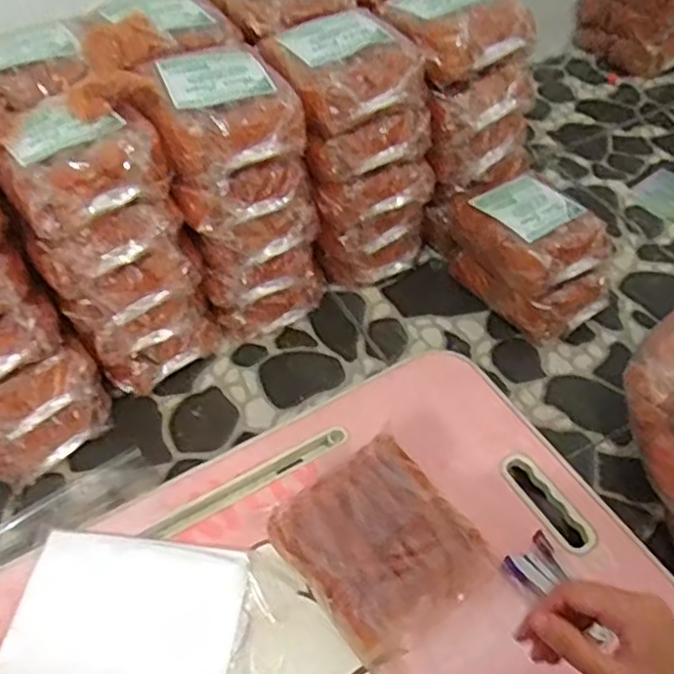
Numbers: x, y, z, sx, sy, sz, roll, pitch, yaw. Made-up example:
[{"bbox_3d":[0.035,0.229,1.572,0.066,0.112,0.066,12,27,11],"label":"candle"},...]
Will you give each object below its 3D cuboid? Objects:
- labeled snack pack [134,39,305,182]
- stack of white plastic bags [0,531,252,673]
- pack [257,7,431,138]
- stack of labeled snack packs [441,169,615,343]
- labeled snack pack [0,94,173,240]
[{"bbox_3d":[-0.113,-0.222,0.630,0.136,0.051,0.156,-22,54,-17],"label":"labeled snack pack"},{"bbox_3d":[-0.170,0.232,0.540,0.182,0.011,0.134,6,51,5],"label":"stack of white plastic bags"},{"bbox_3d":[0.009,-0.276,0.668,0.141,0.056,0.144,-26,55,-19],"label":"pack"},{"bbox_3d":[0.219,-0.097,0.764,0.111,0.103,0.177,-30,57,-22],"label":"stack of labeled snack packs"},{"bbox_3d":[-0.223,-0.158,0.580,0.131,0.049,0.130,-29,56,-21],"label":"labeled snack pack"}]

